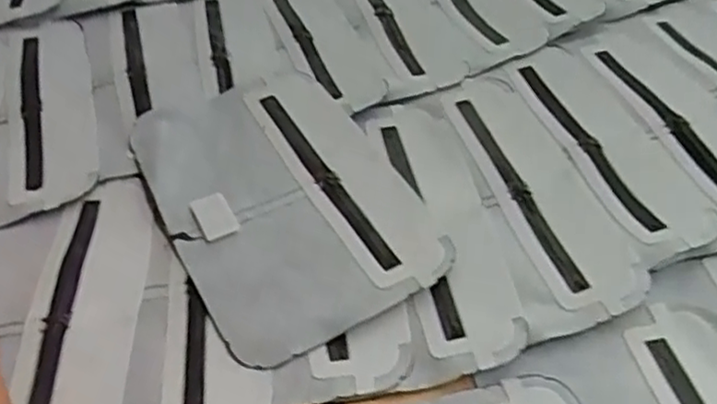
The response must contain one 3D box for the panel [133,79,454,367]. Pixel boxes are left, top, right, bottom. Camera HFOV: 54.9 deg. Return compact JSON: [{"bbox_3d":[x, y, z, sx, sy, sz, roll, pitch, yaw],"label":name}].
[{"bbox_3d":[-0.044,-0.005,0.396,0.129,0.014,0.190,-22,53,-18],"label":"panel"}]

